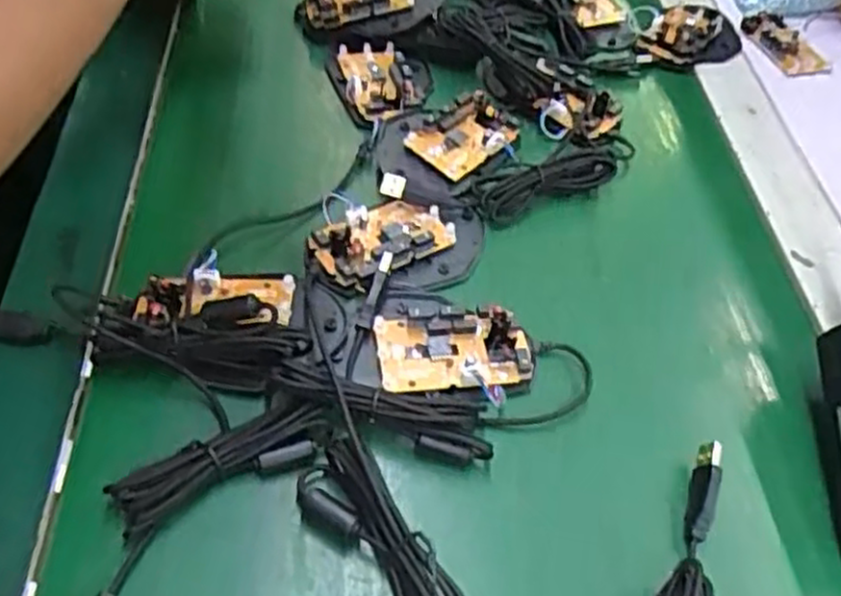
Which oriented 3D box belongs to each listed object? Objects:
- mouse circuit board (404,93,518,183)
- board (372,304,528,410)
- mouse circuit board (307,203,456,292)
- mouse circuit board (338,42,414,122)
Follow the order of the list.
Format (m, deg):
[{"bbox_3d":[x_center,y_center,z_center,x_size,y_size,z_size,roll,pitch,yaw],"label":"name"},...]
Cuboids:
[{"bbox_3d":[0.032,-0.114,0.527,0.078,0.013,0.047,-35,61,-30],"label":"mouse circuit board"},{"bbox_3d":[0.018,0.029,0.403,0.078,0.018,0.051,-4,51,-9],"label":"board"},{"bbox_3d":[-0.023,-0.037,0.457,0.082,0.014,0.048,-30,59,-27],"label":"mouse circuit board"},{"bbox_3d":[-0.033,-0.162,0.573,0.042,0.015,0.093,-9,52,-13],"label":"mouse circuit board"}]

